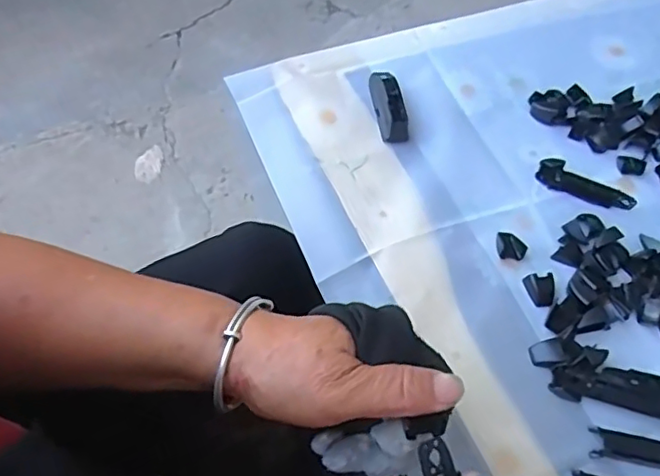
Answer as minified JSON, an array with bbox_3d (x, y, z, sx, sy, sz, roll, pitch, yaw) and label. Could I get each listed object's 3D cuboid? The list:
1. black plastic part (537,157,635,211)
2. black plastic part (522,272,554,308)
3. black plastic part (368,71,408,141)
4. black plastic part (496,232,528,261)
[{"bbox_3d":[0.205,-0.041,0.466,0.077,0.014,0.019,22,59,9],"label":"black plastic part"},{"bbox_3d":[0.151,0.036,0.415,0.021,0.006,0.023,-7,59,-9],"label":"black plastic part"},{"bbox_3d":[0.049,-0.114,0.496,0.020,0.022,0.075,-6,58,-8],"label":"black plastic part"},{"bbox_3d":[0.135,0.005,0.434,0.020,0.005,0.022,4,58,-2],"label":"black plastic part"}]

